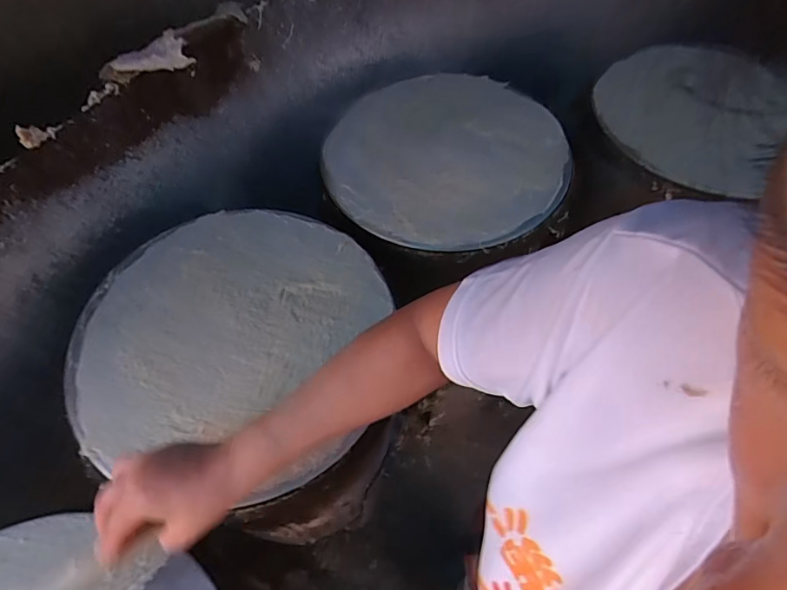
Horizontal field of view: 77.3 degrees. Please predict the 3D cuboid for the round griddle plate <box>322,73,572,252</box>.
[{"bbox_3d":[0.081,-0.218,0.740,0.345,0.031,0.340,1,58,-2],"label":"round griddle plate"}]

